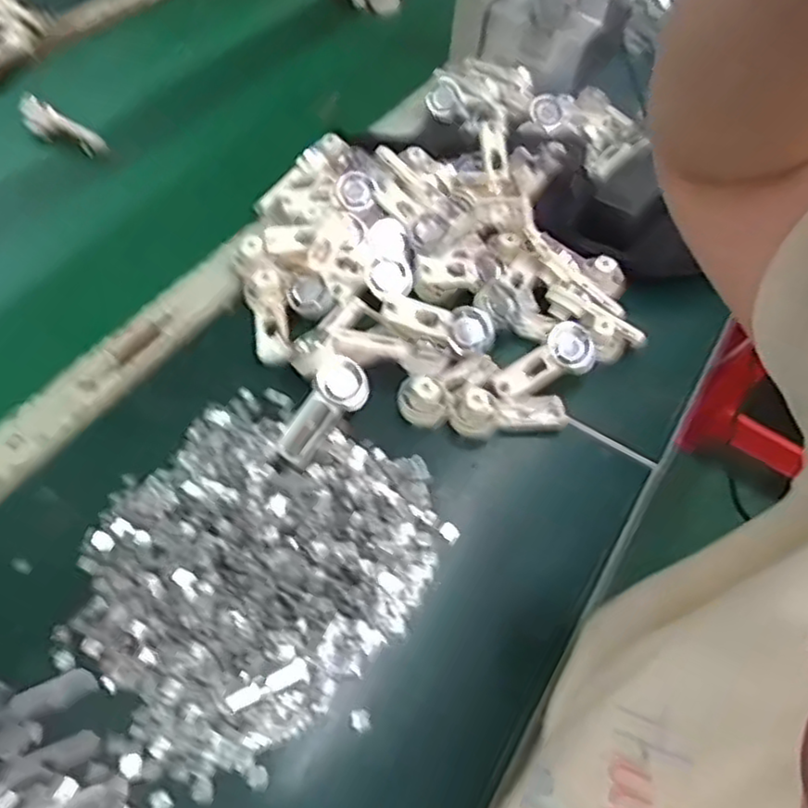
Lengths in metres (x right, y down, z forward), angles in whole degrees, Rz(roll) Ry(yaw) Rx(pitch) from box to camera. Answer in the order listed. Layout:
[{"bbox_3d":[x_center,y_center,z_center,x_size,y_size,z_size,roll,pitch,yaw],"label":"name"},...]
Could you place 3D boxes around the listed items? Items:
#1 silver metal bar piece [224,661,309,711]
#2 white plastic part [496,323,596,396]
[{"bbox_3d":[-0.087,0.182,0.450,0.054,0.004,0.013,-19,56,-20],"label":"silver metal bar piece"},{"bbox_3d":[0.123,-0.035,0.604,0.096,0.020,0.044,-30,59,-8],"label":"white plastic part"}]

